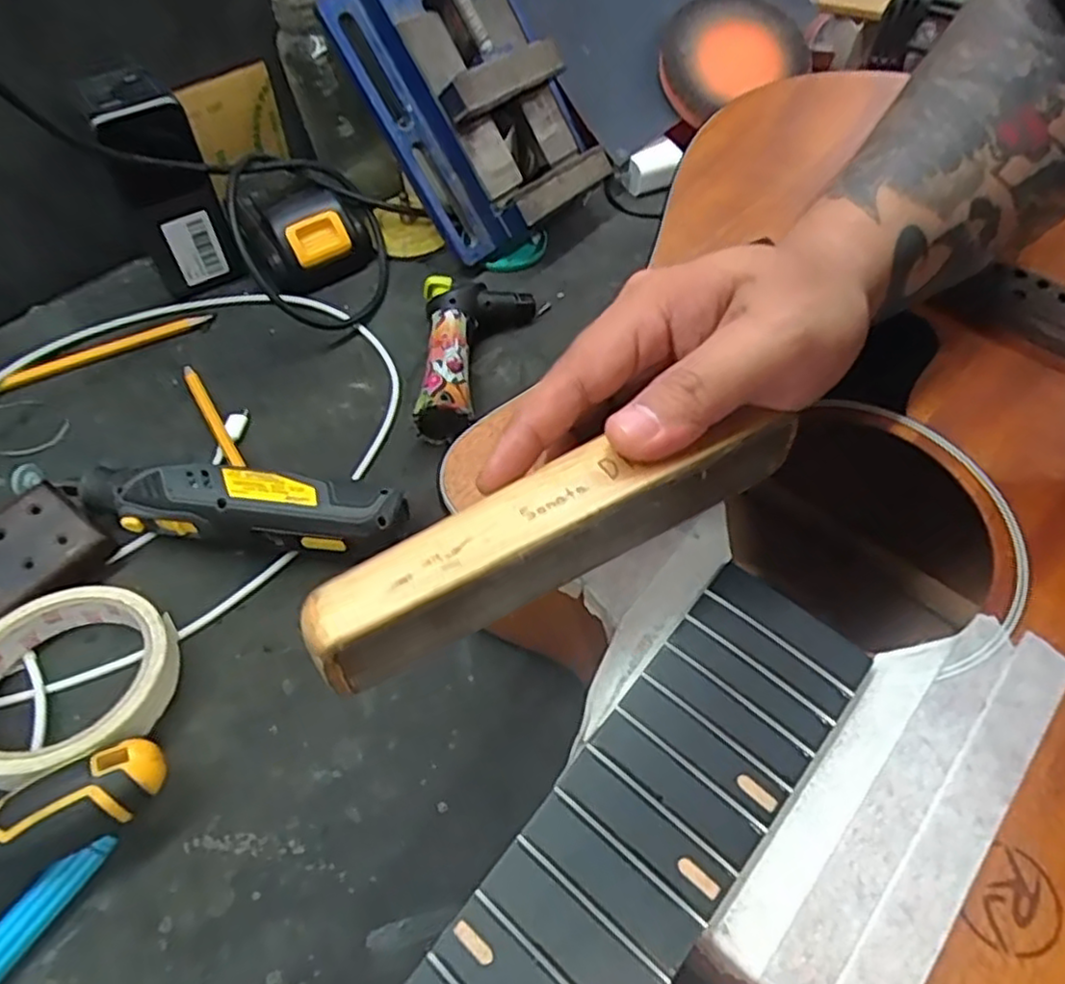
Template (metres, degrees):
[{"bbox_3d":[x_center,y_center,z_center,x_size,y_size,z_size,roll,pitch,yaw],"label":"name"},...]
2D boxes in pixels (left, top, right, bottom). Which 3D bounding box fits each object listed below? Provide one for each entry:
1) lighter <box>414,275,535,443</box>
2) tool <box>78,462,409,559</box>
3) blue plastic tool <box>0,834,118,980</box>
[{"bbox_3d":[-0.035,-0.088,0.446,0.071,0.037,0.118,-2,55,-1],"label":"lighter"},{"bbox_3d":[-0.157,0.011,0.377,0.176,0.038,0.035,6,56,5],"label":"tool"},{"bbox_3d":[-0.208,0.179,0.281,0.015,0.014,0.086,27,60,18],"label":"blue plastic tool"}]

